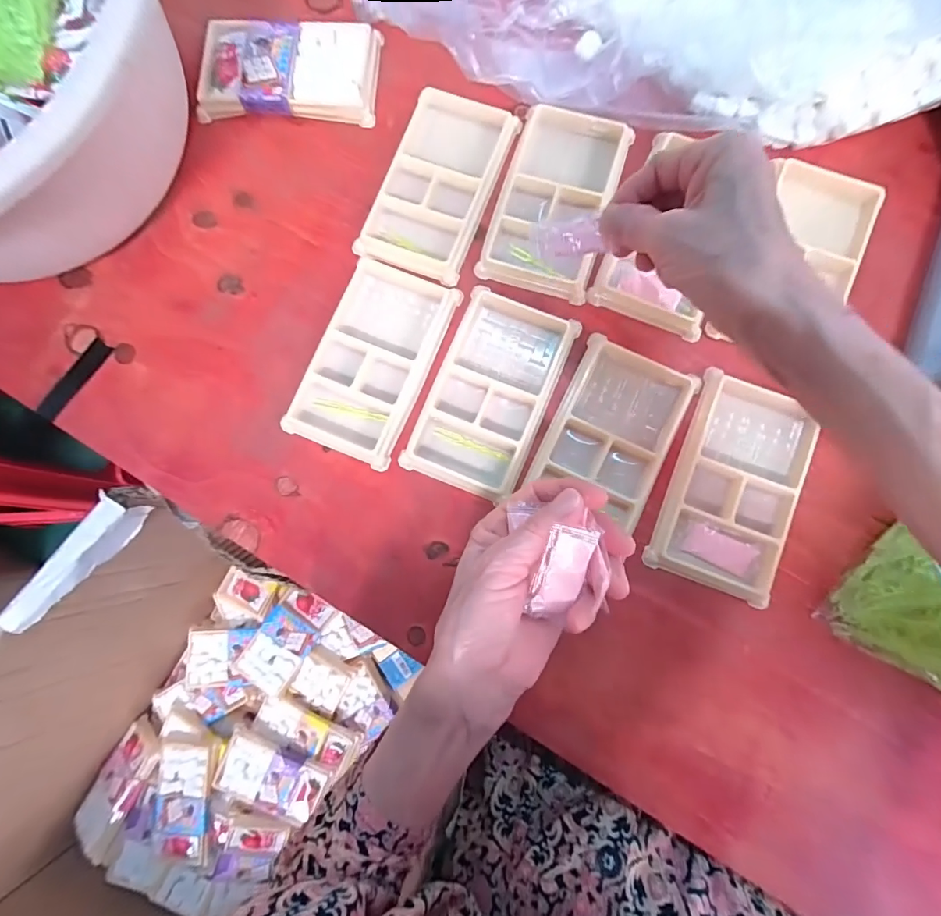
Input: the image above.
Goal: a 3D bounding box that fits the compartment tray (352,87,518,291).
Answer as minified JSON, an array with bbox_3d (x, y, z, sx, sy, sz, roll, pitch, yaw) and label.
[{"bbox_3d":[-0.022,-0.201,0.331,0.076,0.011,0.137,22,85,6],"label":"compartment tray"}]

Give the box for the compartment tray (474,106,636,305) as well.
[{"bbox_3d":[0.061,-0.183,0.327,0.077,0.019,0.132,18,84,5],"label":"compartment tray"}]

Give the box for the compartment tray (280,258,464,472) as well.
[{"bbox_3d":[-0.067,-0.068,0.316,0.074,0.010,0.135,23,85,6],"label":"compartment tray"}]

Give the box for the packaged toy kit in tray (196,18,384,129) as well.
[{"bbox_3d":[-0.137,-0.294,0.342,0.132,0.019,0.075,5,83,4],"label":"packaged toy kit in tray"}]

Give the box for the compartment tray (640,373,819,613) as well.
[{"bbox_3d":[0.172,0.016,0.293,0.075,0.011,0.137,21,85,5],"label":"compartment tray"}]

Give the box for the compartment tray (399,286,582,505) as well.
[{"bbox_3d":[0.015,-0.045,0.308,0.079,0.011,0.135,22,85,5],"label":"compartment tray"}]

